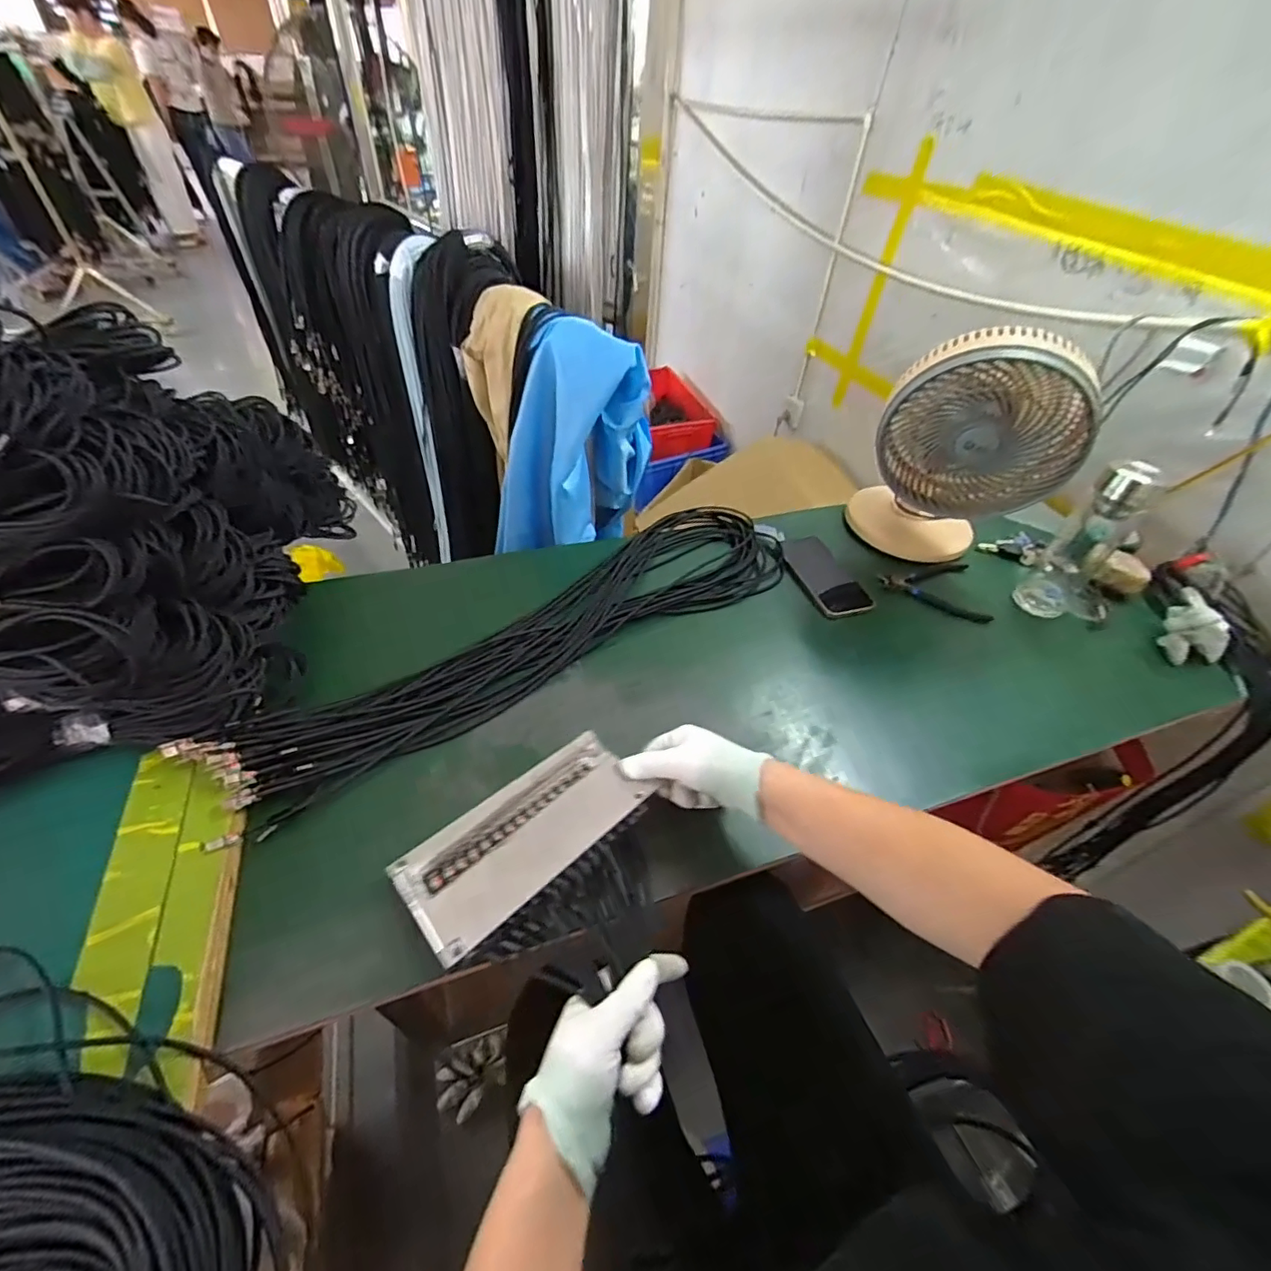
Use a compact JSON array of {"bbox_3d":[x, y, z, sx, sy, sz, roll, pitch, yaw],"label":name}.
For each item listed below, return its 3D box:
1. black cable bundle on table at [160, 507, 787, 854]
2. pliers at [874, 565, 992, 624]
[{"bbox_3d":[-0.096,-0.007,0.658,0.730,0.033,0.181,-29,54,-30],"label":"black cable bundle on table"},{"bbox_3d":[0.440,-0.060,0.767,0.145,0.015,0.127,-11,47,-16],"label":"pliers"}]

